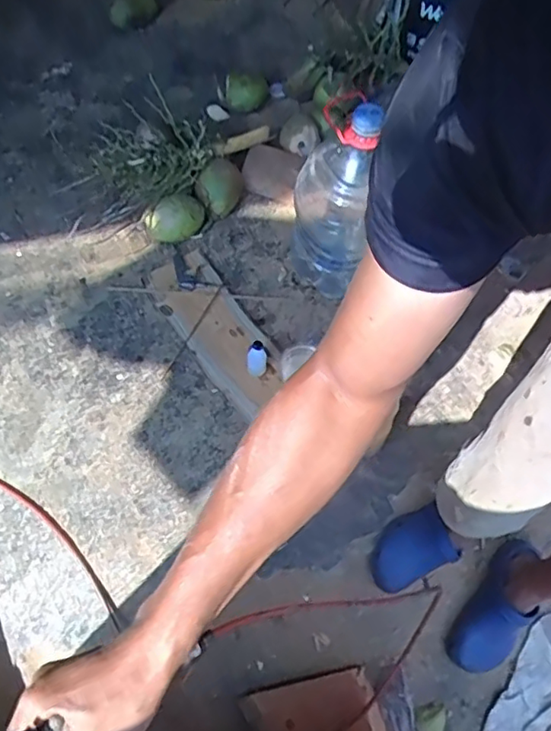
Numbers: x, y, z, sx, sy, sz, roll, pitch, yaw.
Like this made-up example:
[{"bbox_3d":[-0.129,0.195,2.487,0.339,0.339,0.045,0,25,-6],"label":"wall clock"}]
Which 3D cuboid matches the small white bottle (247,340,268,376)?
[{"bbox_3d":[-0.040,-0.013,1.279,0.043,0.115,0.043,1,62,-2],"label":"small white bottle"}]

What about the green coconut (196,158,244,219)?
[{"bbox_3d":[-0.139,-0.442,1.489,0.114,0.109,0.118,4,62,0],"label":"green coconut"}]

